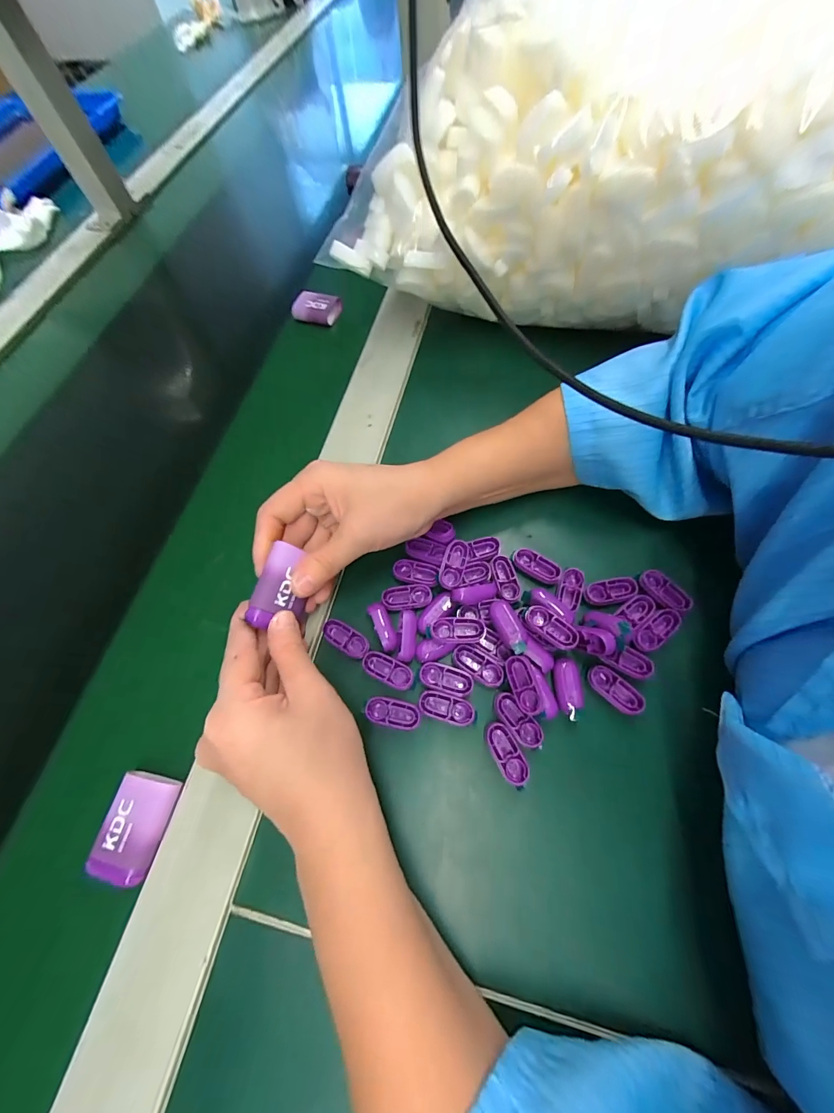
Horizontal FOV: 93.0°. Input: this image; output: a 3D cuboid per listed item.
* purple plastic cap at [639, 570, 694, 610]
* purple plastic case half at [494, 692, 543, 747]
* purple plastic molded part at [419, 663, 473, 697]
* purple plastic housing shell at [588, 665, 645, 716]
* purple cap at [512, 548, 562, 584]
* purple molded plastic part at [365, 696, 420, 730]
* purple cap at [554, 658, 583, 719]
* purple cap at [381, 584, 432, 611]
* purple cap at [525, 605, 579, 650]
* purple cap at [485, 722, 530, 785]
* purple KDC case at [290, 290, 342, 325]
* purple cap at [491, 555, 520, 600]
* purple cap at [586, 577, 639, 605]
[{"bbox_3d":[0.166,0.023,0.265,0.013,0.006,0.033,-36,67,-13],"label":"purple plastic cap"},{"bbox_3d":[0.060,0.096,0.234,0.015,0.006,0.033,-40,68,-14],"label":"purple plastic case half"},{"bbox_3d":[0.019,0.078,0.251,0.033,0.011,0.016,14,66,11],"label":"purple plastic molded part"},{"bbox_3d":[0.121,0.081,0.242,0.033,0.004,0.016,40,73,20],"label":"purple plastic housing shell"},{"bbox_3d":[0.084,0.007,0.278,0.033,0.007,0.014,26,69,16],"label":"purple cap"},{"bbox_3d":[-0.015,0.094,0.239,0.032,0.004,0.016,10,65,9],"label":"purple molded plastic part"},{"bbox_3d":[0.093,0.081,0.243,0.013,0.010,0.034,2,64,5],"label":"purple cap"},{"bbox_3d":[-0.007,0.028,0.272,0.033,0.006,0.017,-13,64,-2],"label":"purple cap"},{"bbox_3d":[0.084,0.045,0.250,0.034,0.012,0.015,34,71,18],"label":"purple cap"},{"bbox_3d":[0.053,0.115,0.232,0.015,0.010,0.033,-27,65,-9],"label":"purple cap"},{"bbox_3d":[-0.107,-0.262,0.417,0.050,0.016,0.028,13,66,10],"label":"purple KDC case"},{"bbox_3d":[0.062,0.015,0.275,0.014,0.007,0.032,-17,64,-4],"label":"purple cap"},{"bbox_3d":[0.131,0.023,0.266,0.032,0.006,0.015,-11,64,-1],"label":"purple cap"}]

